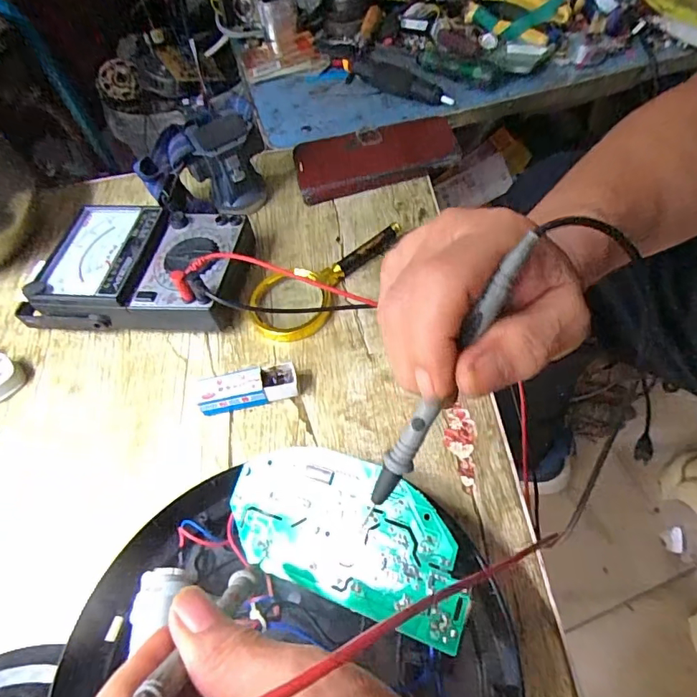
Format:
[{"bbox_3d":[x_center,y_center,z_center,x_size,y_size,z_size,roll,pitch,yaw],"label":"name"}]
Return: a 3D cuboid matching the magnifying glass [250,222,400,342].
[{"bbox_3d":[-0.016,-0.063,0.420,0.146,0.017,0.065,-33,58,-16],"label":"magnifying glass"}]

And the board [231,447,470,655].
[{"bbox_3d":[-0.003,0.099,0.271,0.140,0.004,0.073,11,73,23],"label":"board"}]

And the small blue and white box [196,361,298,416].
[{"bbox_3d":[-0.075,0.030,0.366,0.072,0.022,0.023,-12,55,-2],"label":"small blue and white box"}]

